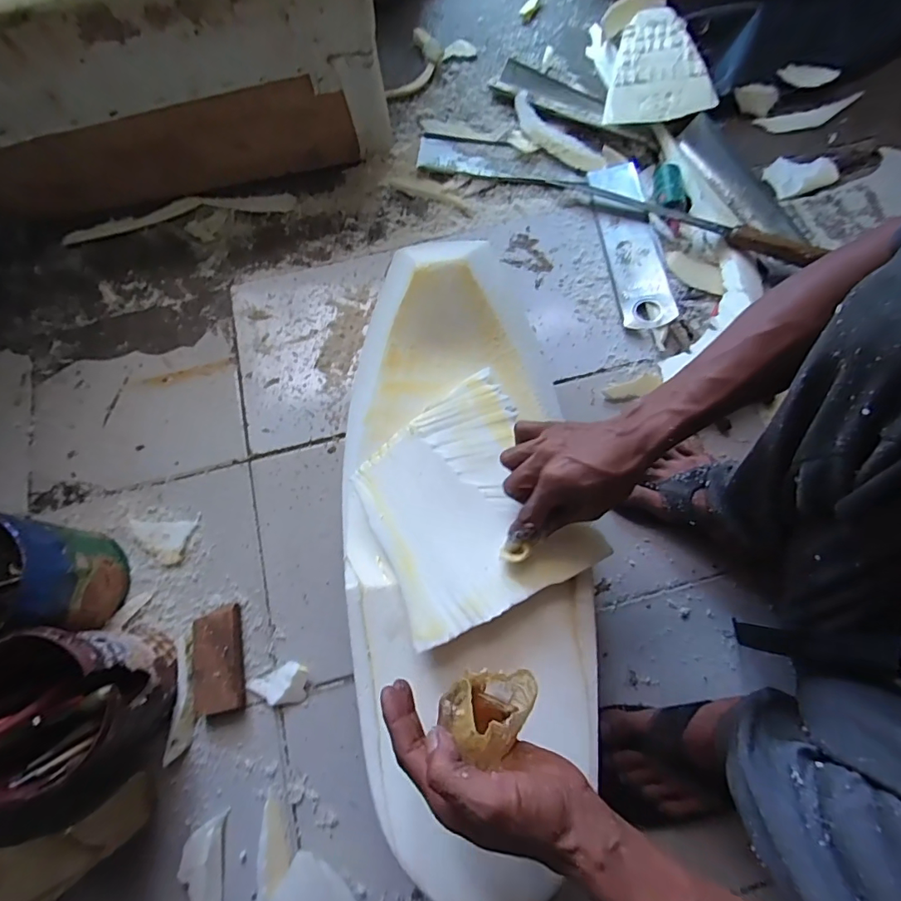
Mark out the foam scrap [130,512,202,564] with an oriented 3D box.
[{"bbox_3d":[-0.369,0.116,0.618,0.085,0.005,0.061,-6,72,-1],"label":"foam scrap"}]

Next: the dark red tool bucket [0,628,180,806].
[{"bbox_3d":[-0.382,0.260,0.487,0.153,0.166,0.143,0,72,1],"label":"dark red tool bucket"}]

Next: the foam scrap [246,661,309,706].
[{"bbox_3d":[-0.201,0.270,0.557,0.069,0.014,0.045,5,72,3],"label":"foam scrap"}]

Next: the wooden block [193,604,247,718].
[{"bbox_3d":[-0.272,0.244,0.562,0.052,0.027,0.114,-11,72,-2],"label":"wooden block"}]

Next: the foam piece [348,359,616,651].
[{"bbox_3d":[0.015,0.047,0.486,0.191,0.031,0.227,-25,73,-7],"label":"foam piece"}]

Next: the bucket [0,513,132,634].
[{"bbox_3d":[-0.481,0.147,0.534,0.151,0.150,0.138,0,72,1],"label":"bucket"}]

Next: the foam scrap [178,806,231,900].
[{"bbox_3d":[-0.258,0.467,0.493,0.045,0.020,0.151,-5,72,0],"label":"foam scrap"}]

